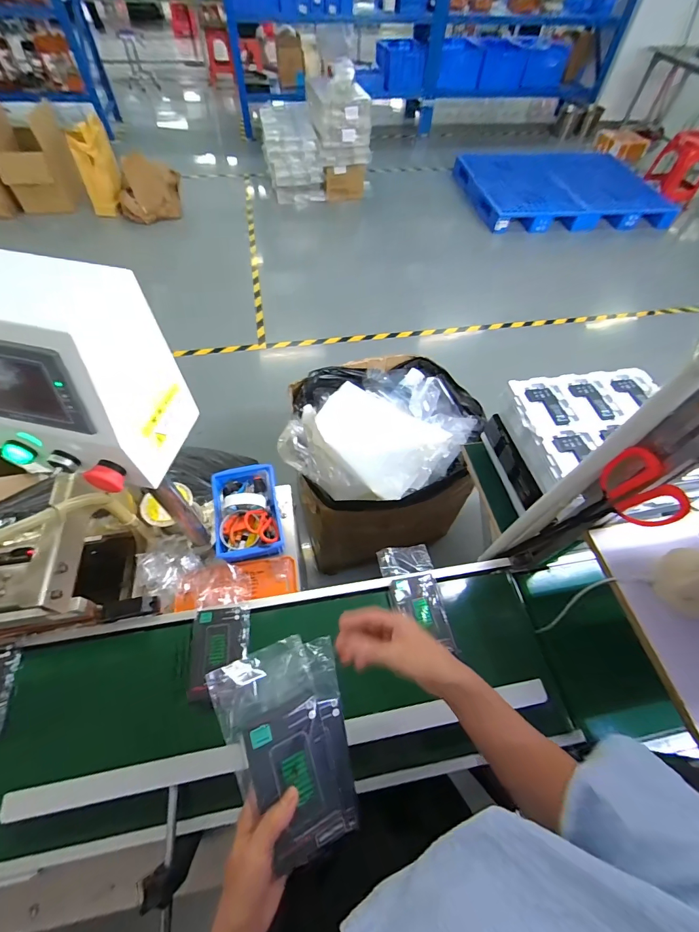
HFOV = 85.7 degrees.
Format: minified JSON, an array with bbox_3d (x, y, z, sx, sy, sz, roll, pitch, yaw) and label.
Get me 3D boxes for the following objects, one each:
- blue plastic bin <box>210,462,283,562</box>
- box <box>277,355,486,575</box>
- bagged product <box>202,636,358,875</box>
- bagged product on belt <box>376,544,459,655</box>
[{"bbox_3d":[-0.226,0.101,0.836,0.138,0.078,0.211,-10,58,-9],"label":"blue plastic bin"},{"bbox_3d":[0.082,-0.005,1.428,0.630,0.656,0.533,-15,59,-12],"label":"box"},{"bbox_3d":[-0.059,0.282,0.380,0.128,0.025,0.186,-3,69,-31],"label":"bagged product"},{"bbox_3d":[0.122,0.239,0.694,0.097,0.033,0.194,-8,58,-8],"label":"bagged product on belt"}]

